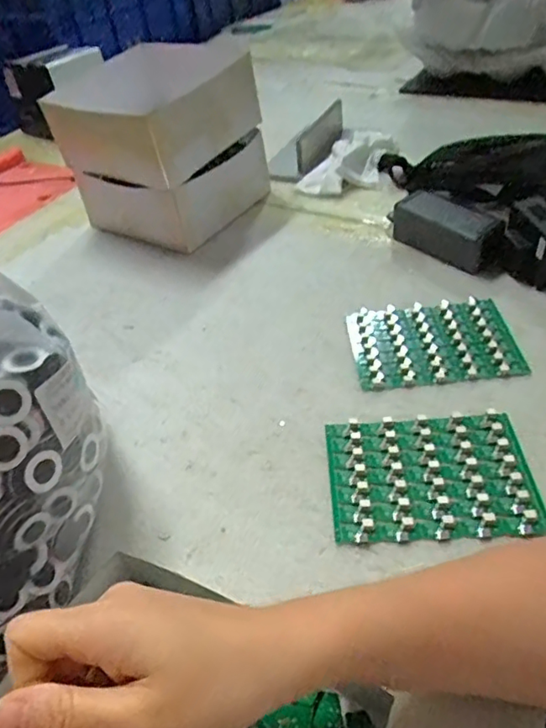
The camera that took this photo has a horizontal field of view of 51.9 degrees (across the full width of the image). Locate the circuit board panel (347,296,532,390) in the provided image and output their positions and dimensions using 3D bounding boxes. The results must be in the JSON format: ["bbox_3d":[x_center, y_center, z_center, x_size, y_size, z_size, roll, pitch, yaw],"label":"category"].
[{"bbox_3d":[0.164,-0.025,0.581,0.159,0.008,0.115,-5,43,2],"label":"circuit board panel"}]

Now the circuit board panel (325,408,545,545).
[{"bbox_3d":[0.127,0.089,0.459,0.157,0.006,0.118,-3,43,5],"label":"circuit board panel"}]

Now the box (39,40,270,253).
[{"bbox_3d":[-0.144,-0.289,0.777,0.199,0.183,0.204,24,51,30],"label":"box"}]

